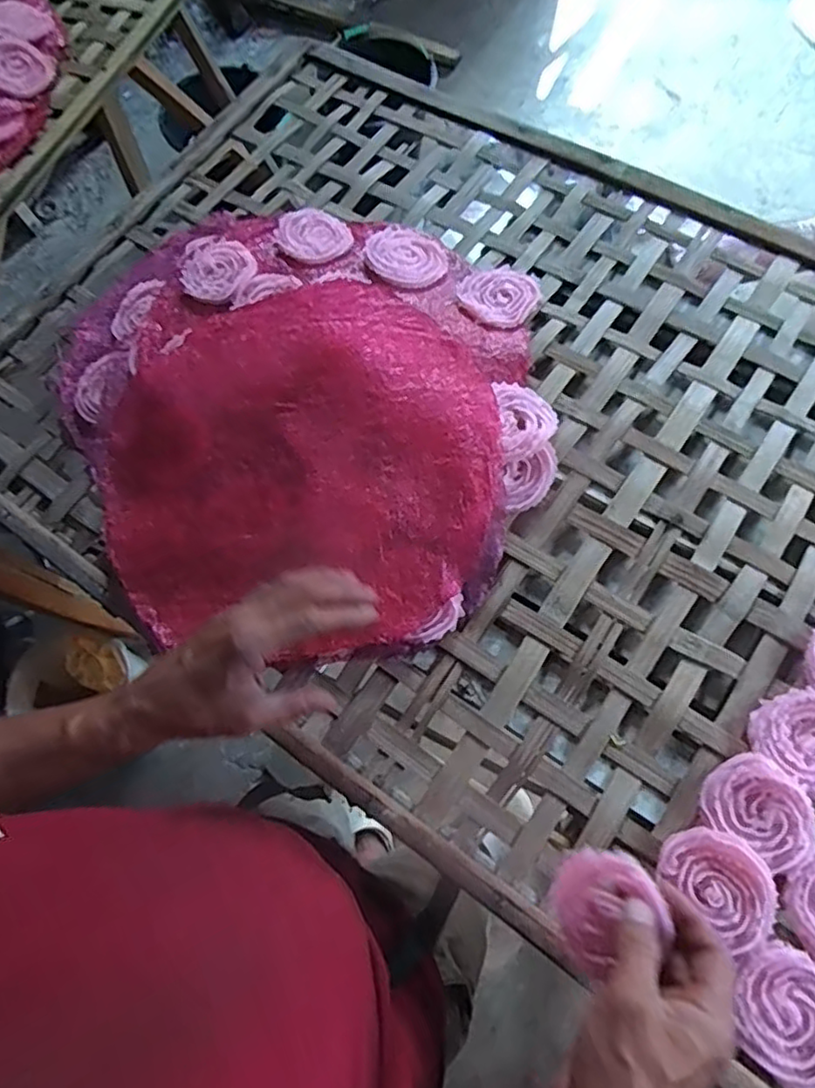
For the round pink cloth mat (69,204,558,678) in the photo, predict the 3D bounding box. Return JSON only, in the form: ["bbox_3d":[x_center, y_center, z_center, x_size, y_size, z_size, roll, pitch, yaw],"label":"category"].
[{"bbox_3d":[-0.105,-0.131,0.574,0.458,0.072,0.414,30,73,13],"label":"round pink cloth mat"}]

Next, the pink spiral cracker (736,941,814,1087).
[{"bbox_3d":[0.250,0.303,0.416,0.069,0.010,0.078,4,71,6],"label":"pink spiral cracker"}]

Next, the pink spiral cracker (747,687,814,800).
[{"bbox_3d":[0.289,0.140,0.458,0.064,0.008,0.080,-44,73,-11],"label":"pink spiral cracker"}]

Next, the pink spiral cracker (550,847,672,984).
[{"bbox_3d":[0.120,0.222,0.400,0.066,0.012,0.062,-15,63,32],"label":"pink spiral cracker"}]

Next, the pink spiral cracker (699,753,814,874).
[{"bbox_3d":[0.246,0.184,0.449,0.073,0.018,0.057,36,77,15],"label":"pink spiral cracker"}]

